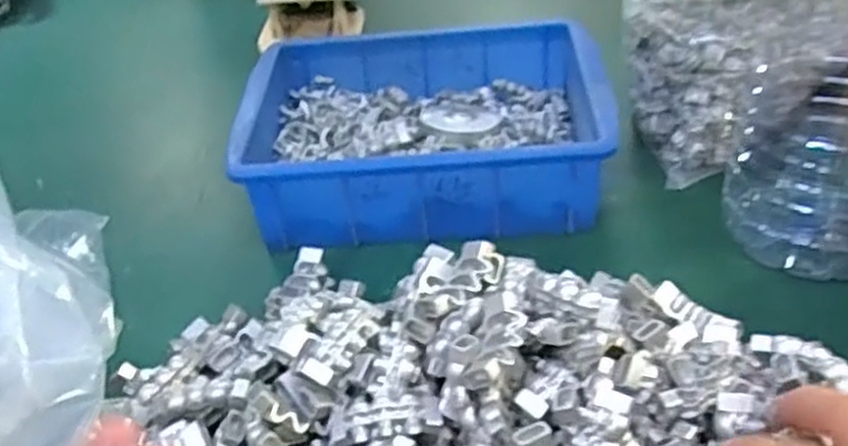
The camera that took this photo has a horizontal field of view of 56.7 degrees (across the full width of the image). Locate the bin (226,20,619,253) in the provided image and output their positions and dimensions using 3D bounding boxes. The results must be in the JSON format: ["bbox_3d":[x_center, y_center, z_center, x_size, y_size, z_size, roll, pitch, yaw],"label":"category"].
[{"bbox_3d":[0.000,-0.067,0.559,0.237,0.067,0.185,-6,39,-1],"label":"bin"}]

